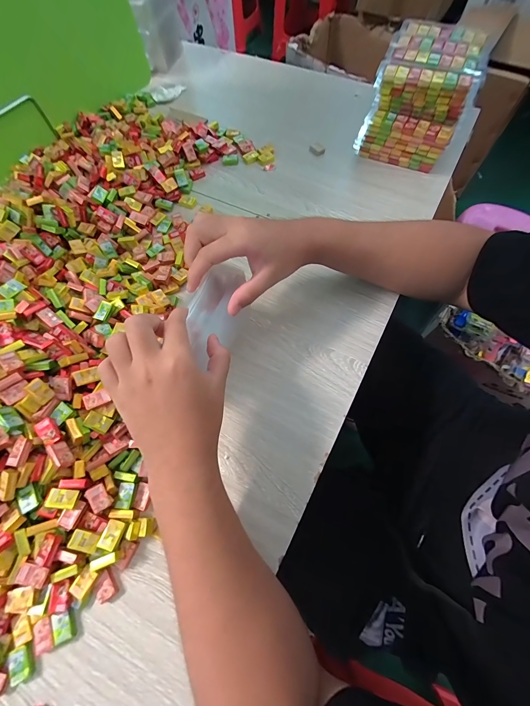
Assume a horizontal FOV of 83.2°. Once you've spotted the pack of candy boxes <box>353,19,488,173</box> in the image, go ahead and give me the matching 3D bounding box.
[{"bbox_3d":[0.261,-0.412,0.502,0.159,0.130,0.180,24,71,11],"label":"pack of candy boxes"}]

